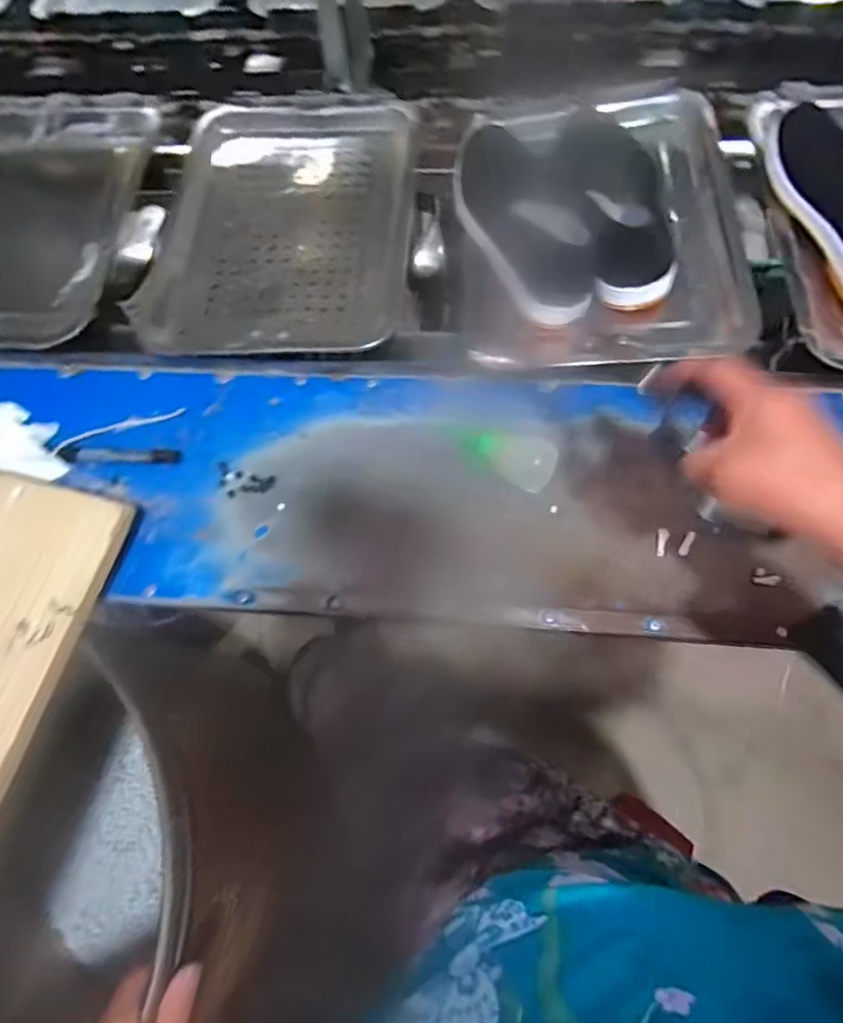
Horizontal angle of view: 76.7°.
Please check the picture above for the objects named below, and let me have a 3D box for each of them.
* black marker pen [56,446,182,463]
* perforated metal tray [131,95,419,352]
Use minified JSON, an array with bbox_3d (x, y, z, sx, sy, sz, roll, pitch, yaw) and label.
[{"bbox_3d":[-0.302,-0.057,0.531,0.121,0.009,0.013,1,68,2],"label":"black marker pen"},{"bbox_3d":[-0.146,-0.328,0.585,0.267,0.030,0.361,7,69,5],"label":"perforated metal tray"}]

